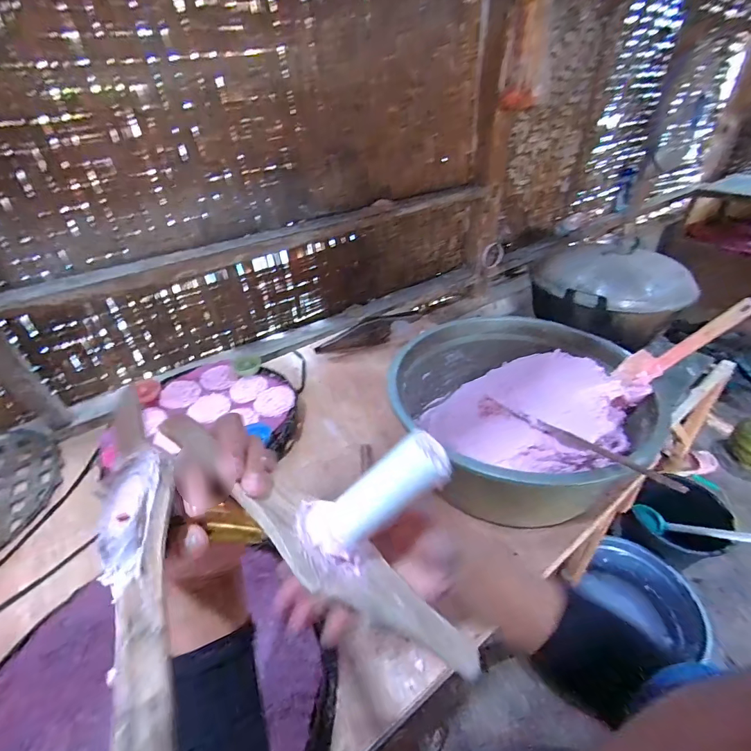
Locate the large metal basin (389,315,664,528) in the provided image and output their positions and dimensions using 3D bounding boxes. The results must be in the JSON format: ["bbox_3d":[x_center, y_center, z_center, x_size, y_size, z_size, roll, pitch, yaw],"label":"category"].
[{"bbox_3d":[0.239,0.058,0.682,0.363,0.197,0.365,-2,37,2],"label":"large metal basin"}]

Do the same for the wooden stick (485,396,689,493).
[{"bbox_3d":[0.254,0.082,0.512,0.011,0.018,0.269,-24,29,-25],"label":"wooden stick"}]

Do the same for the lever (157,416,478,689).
[{"bbox_3d":[-0.001,0.103,0.256,0.289,0.135,0.048,39,26,-14],"label":"lever"}]

